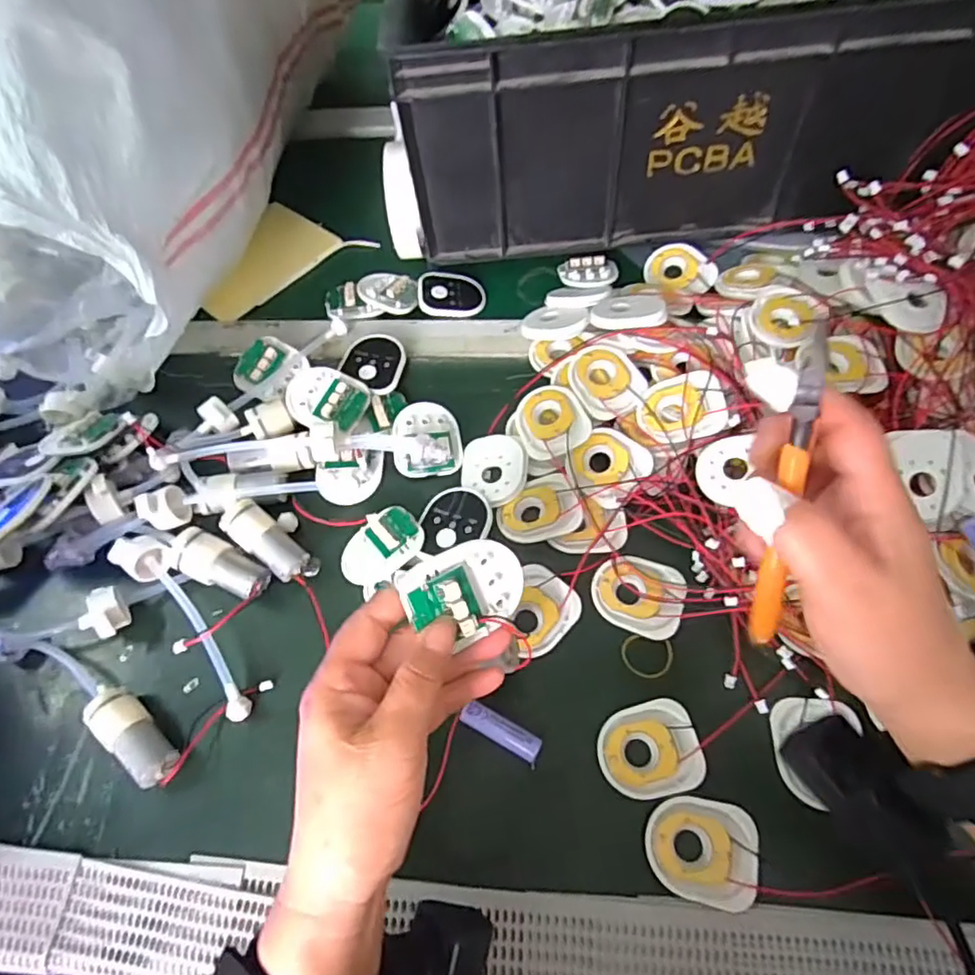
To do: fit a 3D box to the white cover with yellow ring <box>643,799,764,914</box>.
[{"bbox_3d":[0.116,0.195,0.323,0.057,0.005,0.048,11,61,10],"label":"white cover with yellow ring"}]

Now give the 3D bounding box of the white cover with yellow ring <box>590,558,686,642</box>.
[{"bbox_3d":[0.098,0.069,0.389,0.058,0.010,0.050,17,62,13],"label":"white cover with yellow ring"}]

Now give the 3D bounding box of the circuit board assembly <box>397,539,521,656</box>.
[{"bbox_3d":[-0.009,0.050,0.282,0.059,0.010,0.044,-19,102,-26],"label":"circuit board assembly"}]

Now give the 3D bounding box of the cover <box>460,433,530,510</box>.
[{"bbox_3d":[0.005,-0.014,0.431,0.047,0.007,0.058,2,60,5],"label":"cover"}]

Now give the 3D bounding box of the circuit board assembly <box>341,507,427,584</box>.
[{"bbox_3d":[-0.072,0.038,0.406,0.048,0.009,0.058,31,76,36],"label":"circuit board assembly"}]

